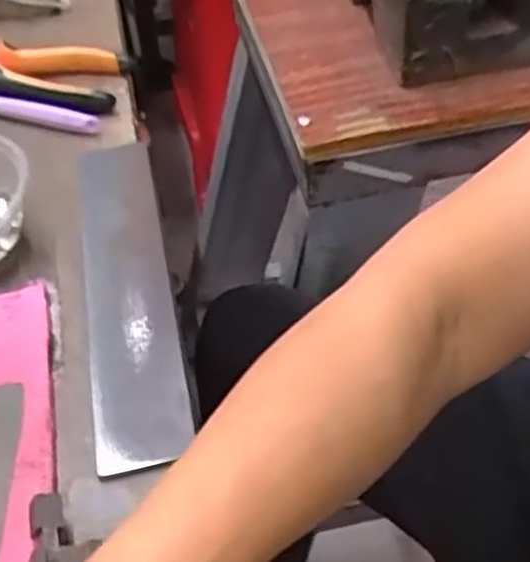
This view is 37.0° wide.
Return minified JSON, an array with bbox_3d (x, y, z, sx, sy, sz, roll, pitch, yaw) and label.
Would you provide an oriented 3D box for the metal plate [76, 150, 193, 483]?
[{"bbox_3d":[-0.081,-0.001,0.467,0.049,0.005,0.245,-12,48,-4],"label":"metal plate"}]

